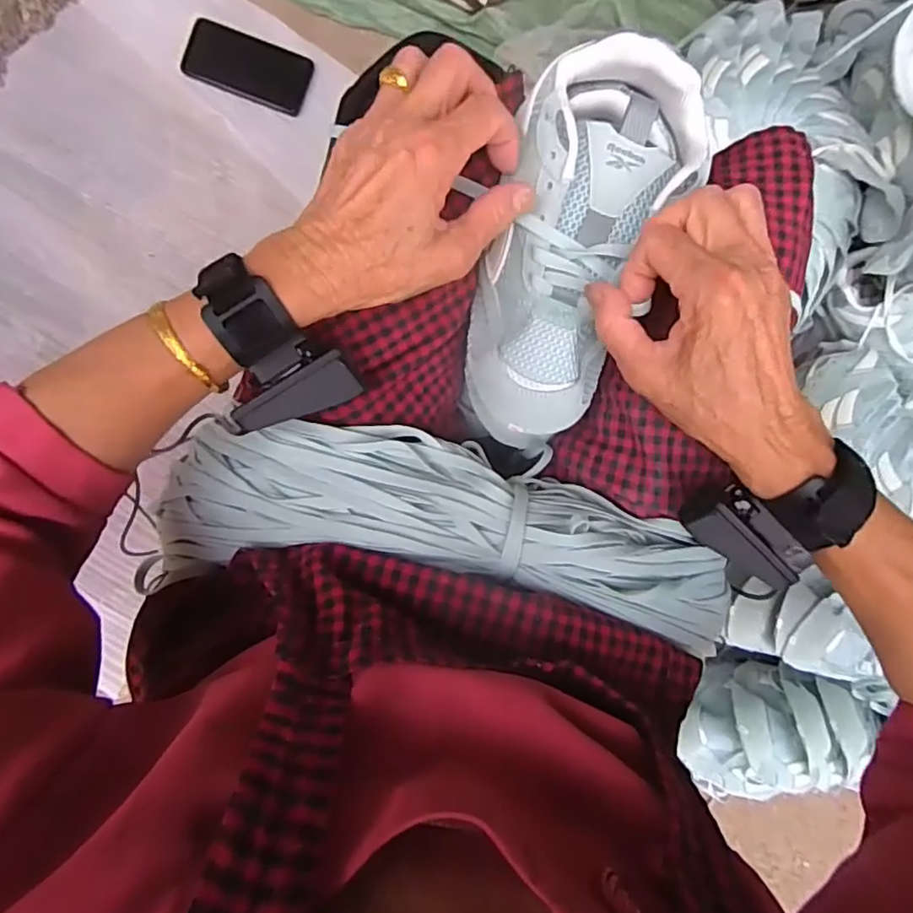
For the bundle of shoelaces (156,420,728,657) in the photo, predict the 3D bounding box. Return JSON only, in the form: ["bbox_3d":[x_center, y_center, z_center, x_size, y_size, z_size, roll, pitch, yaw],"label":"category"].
[{"bbox_3d":[0.003,0.048,0.374,0.371,0.071,0.117,7,81,-9],"label":"bundle of shoelaces"}]

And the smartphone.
[{"bbox_3d":[-0.267,-0.499,0.775,0.159,0.010,0.075,20,99,-3],"label":"smartphone"}]

